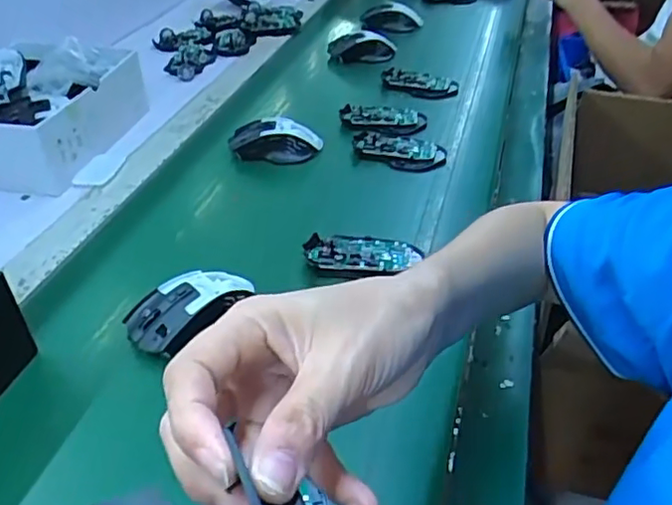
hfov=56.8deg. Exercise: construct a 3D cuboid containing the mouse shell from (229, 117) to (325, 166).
[{"bbox_3d":[-0.077,-0.143,0.778,0.115,0.036,0.056,7,37,4],"label":"mouse shell"}]

